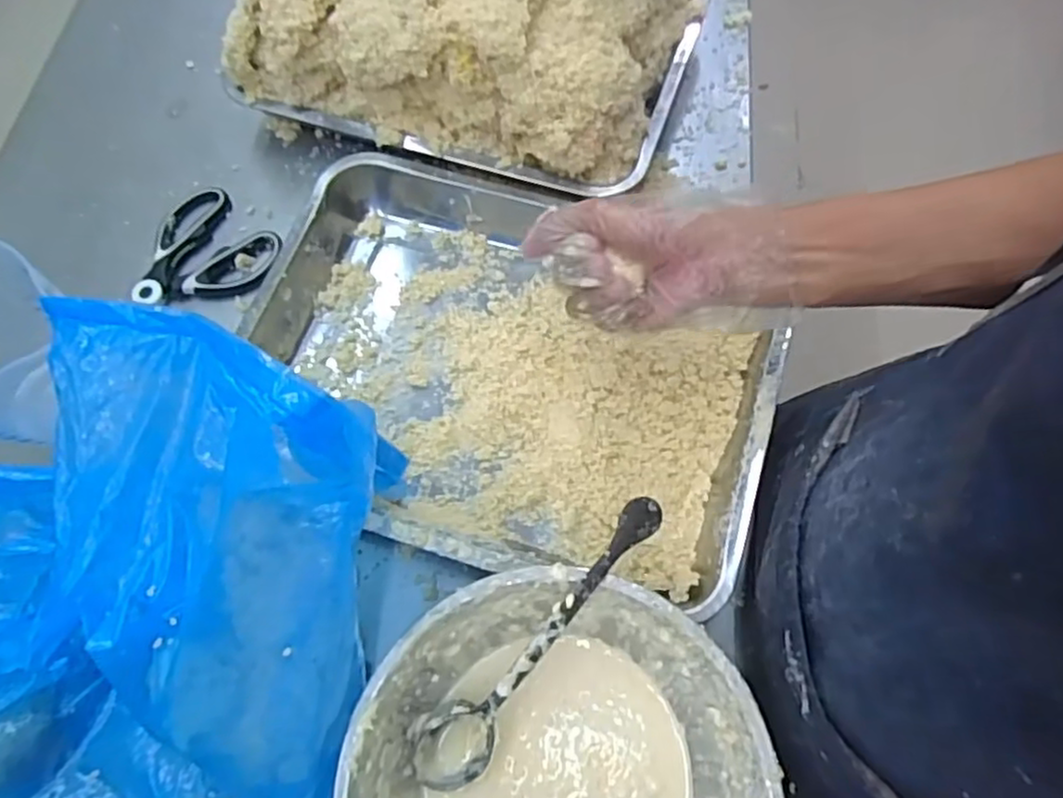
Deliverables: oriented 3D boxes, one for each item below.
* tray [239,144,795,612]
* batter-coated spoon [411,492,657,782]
[{"bbox_3d":[-0.024,-0.021,0.509,0.383,0.048,0.275,17,69,9],"label":"tray"},{"bbox_3d":[0.003,0.147,0.410,0.042,0.028,0.217,40,96,16],"label":"batter-coated spoon"}]

